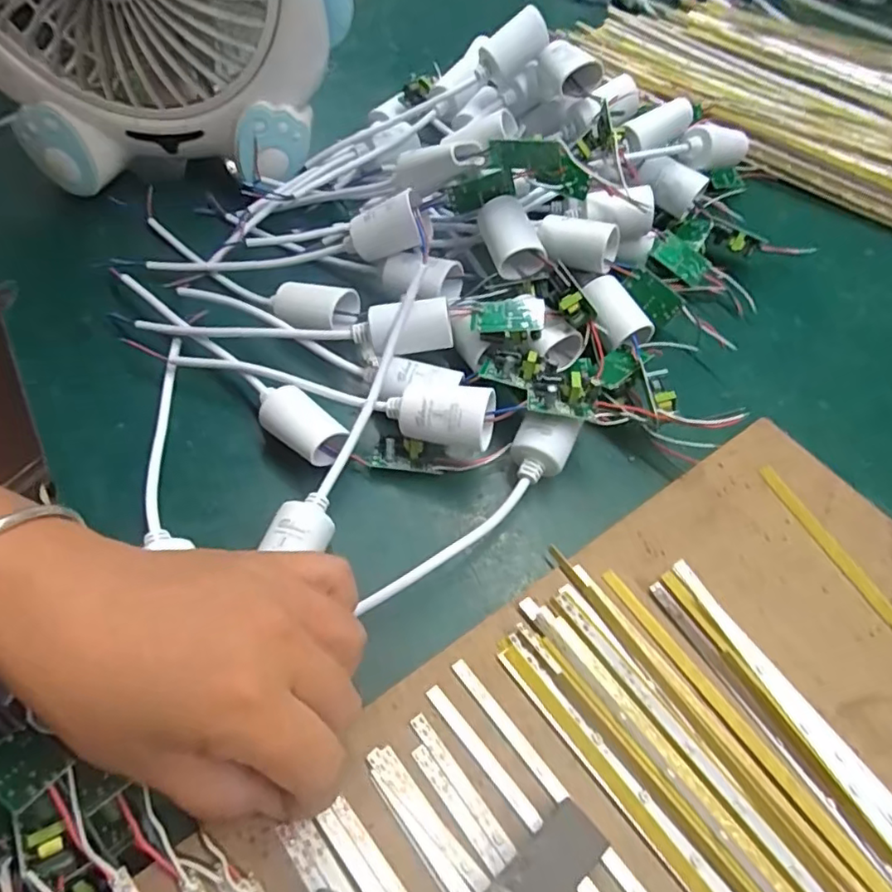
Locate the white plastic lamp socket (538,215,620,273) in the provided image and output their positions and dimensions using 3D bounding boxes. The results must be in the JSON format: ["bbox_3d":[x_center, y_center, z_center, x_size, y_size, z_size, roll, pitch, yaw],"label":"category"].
[{"bbox_3d":[0.076,-0.117,0.342,0.045,0.028,0.020,16,58,8],"label":"white plastic lamp socket"}]

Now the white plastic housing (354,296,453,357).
[{"bbox_3d":[-0.023,-0.064,0.315,0.051,0.023,0.021,-9,58,-8],"label":"white plastic housing"}]

